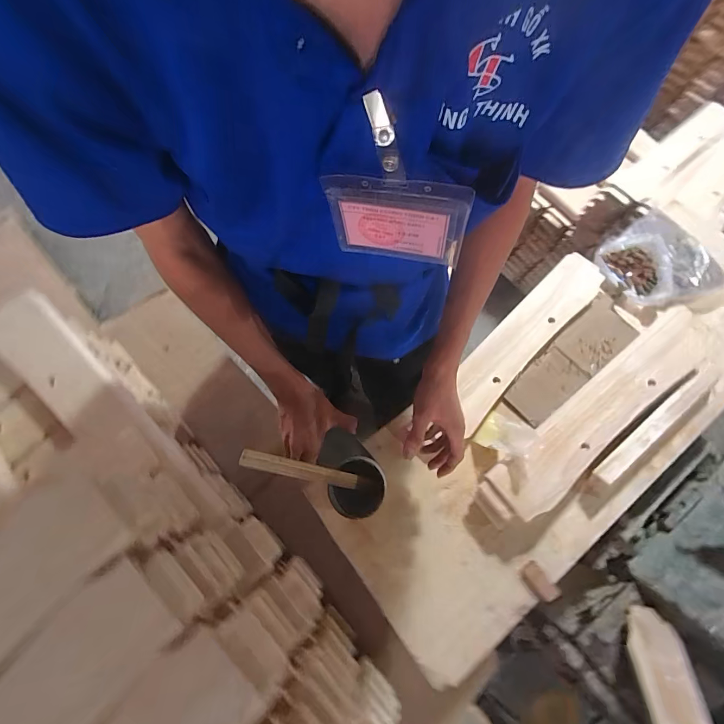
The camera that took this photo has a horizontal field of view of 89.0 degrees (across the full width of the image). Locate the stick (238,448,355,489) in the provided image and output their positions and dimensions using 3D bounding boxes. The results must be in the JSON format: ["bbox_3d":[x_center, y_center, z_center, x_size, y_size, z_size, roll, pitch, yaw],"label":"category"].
[{"bbox_3d":[-0.084,0.148,0.504,0.164,0.017,0.022,20,70,-23],"label":"stick"}]

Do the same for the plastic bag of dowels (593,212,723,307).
[{"bbox_3d":[0.564,-0.190,0.692,0.202,0.055,0.191,-31,75,-10],"label":"plastic bag of dowels"}]

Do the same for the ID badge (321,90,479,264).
[{"bbox_3d":[0.023,-0.109,0.249,0.095,0.124,0.011,13,73,9],"label":"ID badge"}]

